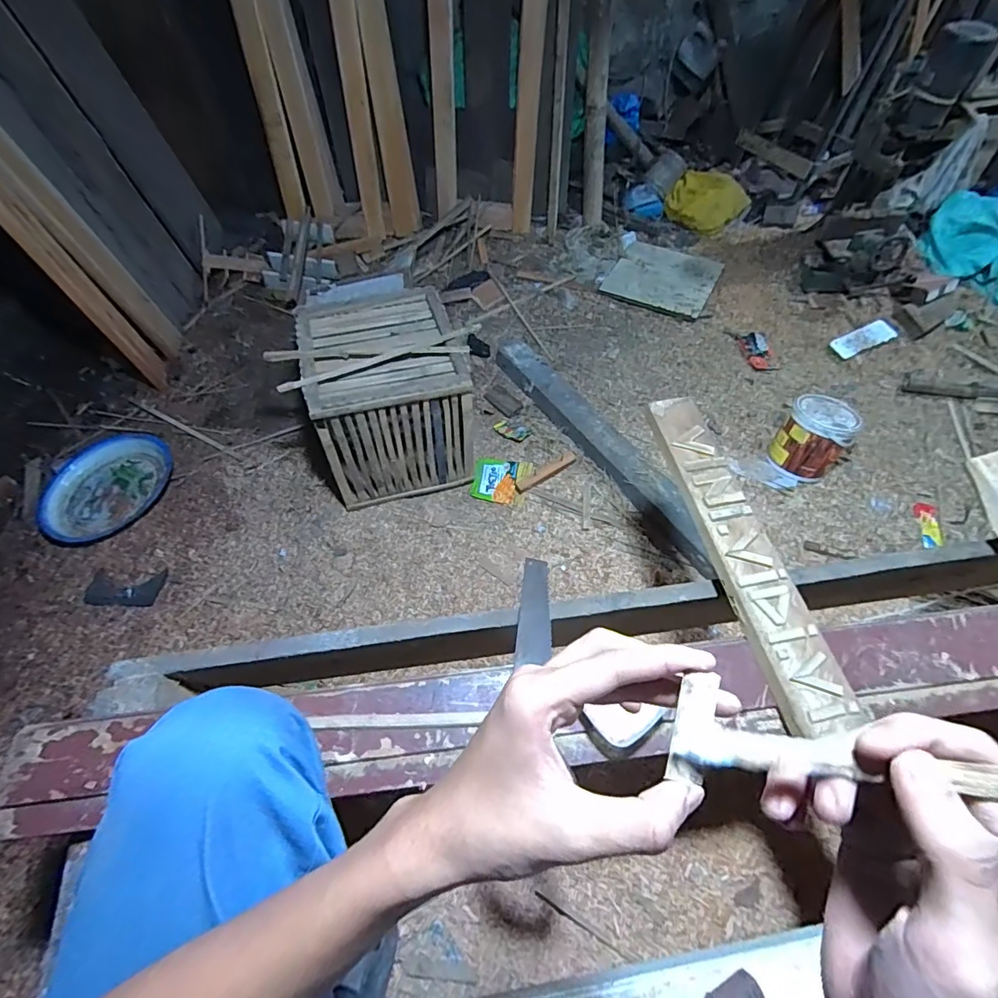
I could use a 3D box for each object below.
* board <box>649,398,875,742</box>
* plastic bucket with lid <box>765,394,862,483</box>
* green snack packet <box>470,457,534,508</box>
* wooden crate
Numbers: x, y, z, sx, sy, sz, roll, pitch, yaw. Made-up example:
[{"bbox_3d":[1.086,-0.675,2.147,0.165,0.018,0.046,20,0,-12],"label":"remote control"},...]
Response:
[{"bbox_3d":[0.349,0.054,0.738,0.089,0.025,0.538,-10,59,-4],"label":"board"},{"bbox_3d":[0.928,-0.184,1.474,0.201,0.181,0.211,39,67,22],"label":"plastic bucket with lid"},{"bbox_3d":[0.007,-0.057,1.537,0.172,0.018,0.153,13,60,9],"label":"green snack packet"},{"bbox_3d":[-0.318,-0.310,1.464,0.411,0.396,0.483,-15,60,-8],"label":"wooden crate"}]

